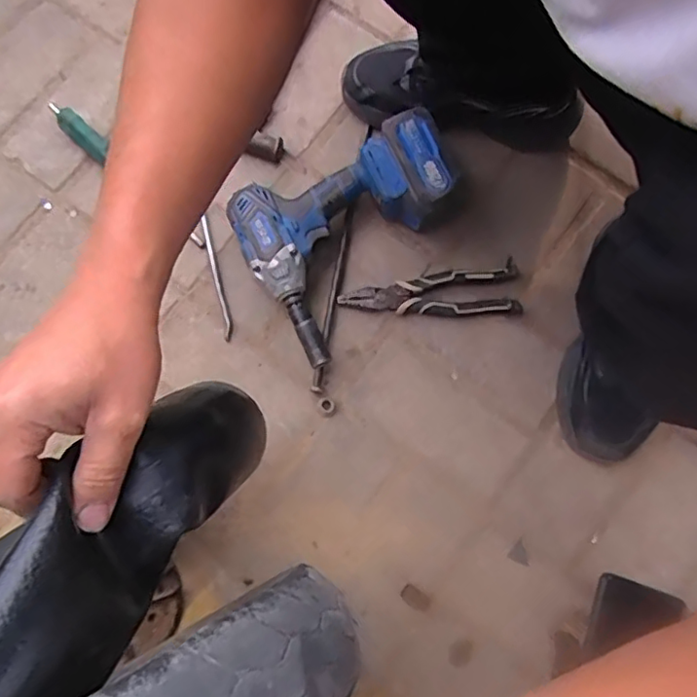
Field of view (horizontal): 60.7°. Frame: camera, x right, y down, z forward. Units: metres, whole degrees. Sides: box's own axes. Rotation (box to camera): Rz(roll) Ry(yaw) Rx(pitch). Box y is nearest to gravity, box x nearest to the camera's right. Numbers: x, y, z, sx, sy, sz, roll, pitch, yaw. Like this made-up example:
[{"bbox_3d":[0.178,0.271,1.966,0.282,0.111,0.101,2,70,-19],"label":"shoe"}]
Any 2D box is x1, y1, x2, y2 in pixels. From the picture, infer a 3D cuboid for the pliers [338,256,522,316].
[{"bbox_3d":[0.091,-0.054,0.649,0.192,0.015,0.058,-11,78,-2],"label":"pliers"}]

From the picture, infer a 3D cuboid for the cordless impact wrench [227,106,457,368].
[{"bbox_3d":[0.013,-0.119,0.632,0.231,0.079,0.188,-27,79,-5],"label":"cordless impact wrench"}]

